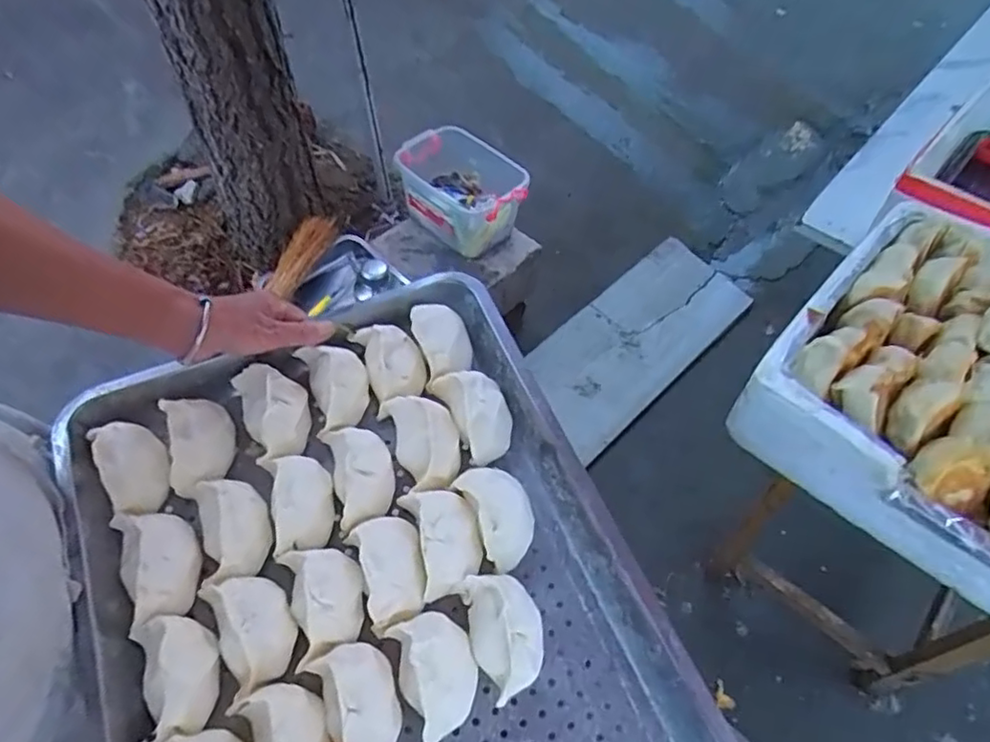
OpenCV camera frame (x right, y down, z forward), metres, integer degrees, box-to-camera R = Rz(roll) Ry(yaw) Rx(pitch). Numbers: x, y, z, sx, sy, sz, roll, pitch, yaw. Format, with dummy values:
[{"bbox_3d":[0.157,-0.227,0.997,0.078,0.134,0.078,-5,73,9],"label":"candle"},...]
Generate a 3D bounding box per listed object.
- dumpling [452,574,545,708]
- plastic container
[{"bbox_3d":[0.009,0.196,0.475,0.055,0.039,0.087,-12,55,-11],"label":"dumpling"},{"bbox_3d":[-0.095,-0.404,1.449,0.314,0.195,0.195,31,58,20],"label":"plastic container"}]

